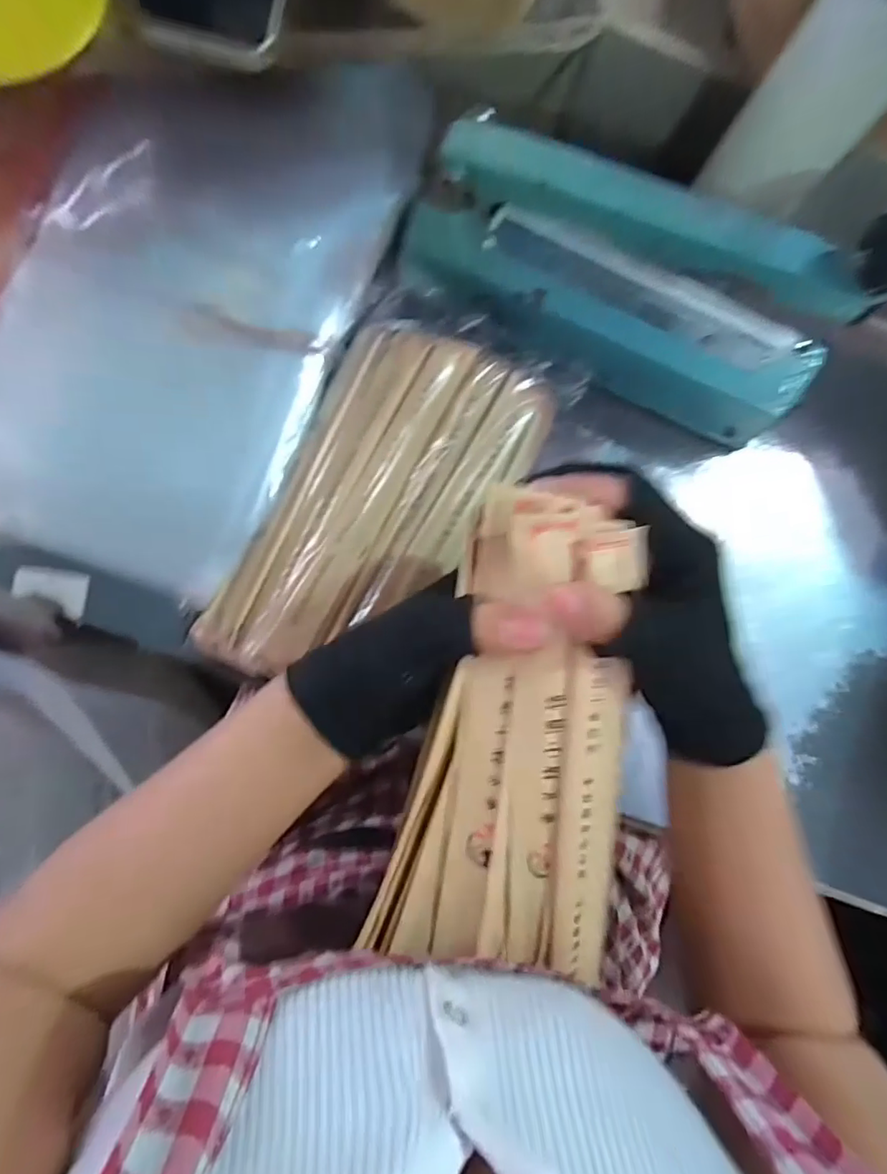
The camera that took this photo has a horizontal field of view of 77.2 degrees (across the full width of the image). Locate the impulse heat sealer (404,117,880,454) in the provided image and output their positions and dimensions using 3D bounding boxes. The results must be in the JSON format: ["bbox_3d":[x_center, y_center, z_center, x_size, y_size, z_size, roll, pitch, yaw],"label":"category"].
[{"bbox_3d":[0.122,-0.197,0.372,0.292,0.134,0.071,26,84,-3],"label":"impulse heat sealer"}]

